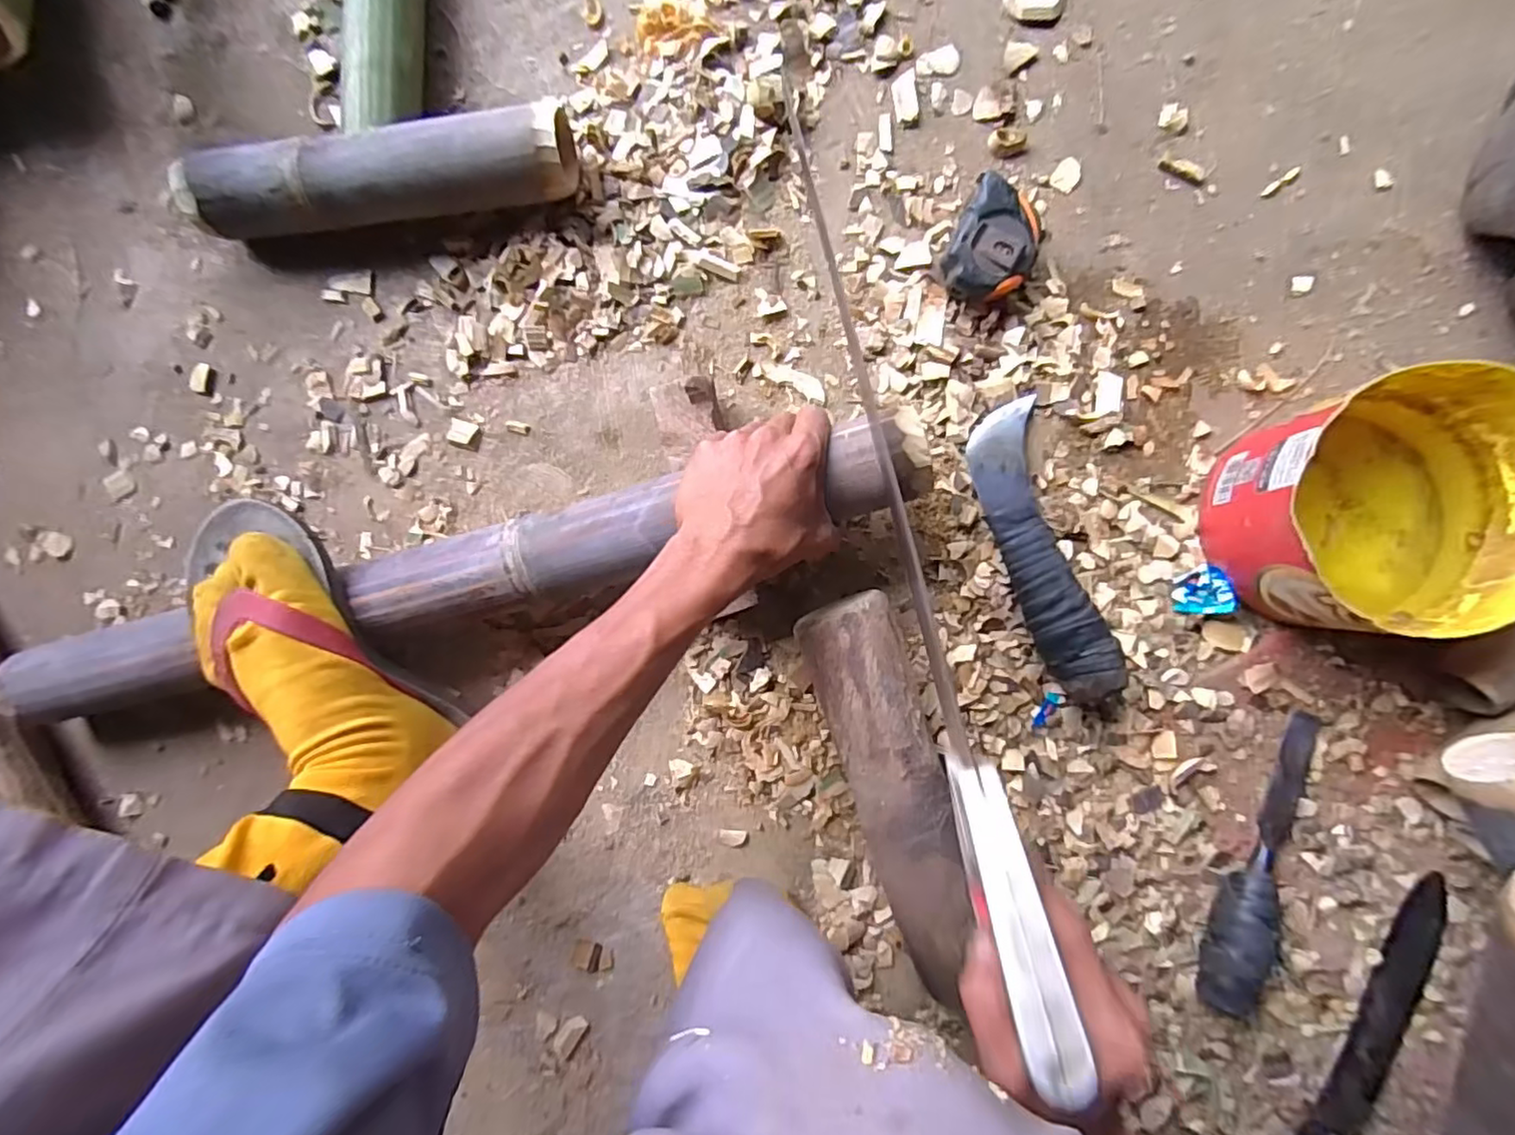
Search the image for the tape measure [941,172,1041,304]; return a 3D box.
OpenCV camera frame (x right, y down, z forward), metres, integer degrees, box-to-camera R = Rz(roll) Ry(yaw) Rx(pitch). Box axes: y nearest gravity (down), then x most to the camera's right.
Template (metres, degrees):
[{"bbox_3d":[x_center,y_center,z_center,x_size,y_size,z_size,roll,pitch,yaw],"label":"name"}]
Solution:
[{"bbox_3d":[0.163,-0.222,0.447,0.056,0.039,0.068,25,92,1],"label":"tape measure"}]

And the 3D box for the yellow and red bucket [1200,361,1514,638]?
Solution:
[{"bbox_3d":[0.390,-0.037,0.405,0.160,0.110,0.149,-31,90,2],"label":"yellow and red bucket"}]

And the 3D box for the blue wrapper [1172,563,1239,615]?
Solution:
[{"bbox_3d":[0.312,0.016,0.448,0.034,0.021,0.034,-4,91,2],"label":"blue wrapper"}]

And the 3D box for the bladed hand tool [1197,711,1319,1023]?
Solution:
[{"bbox_3d":[0.349,0.203,0.432,0.034,0.038,0.206,21,92,1],"label":"bladed hand tool"}]

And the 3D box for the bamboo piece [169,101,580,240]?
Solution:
[{"bbox_3d":[-0.254,-0.261,0.441,0.257,0.064,0.056,-9,90,3],"label":"bamboo piece"}]

